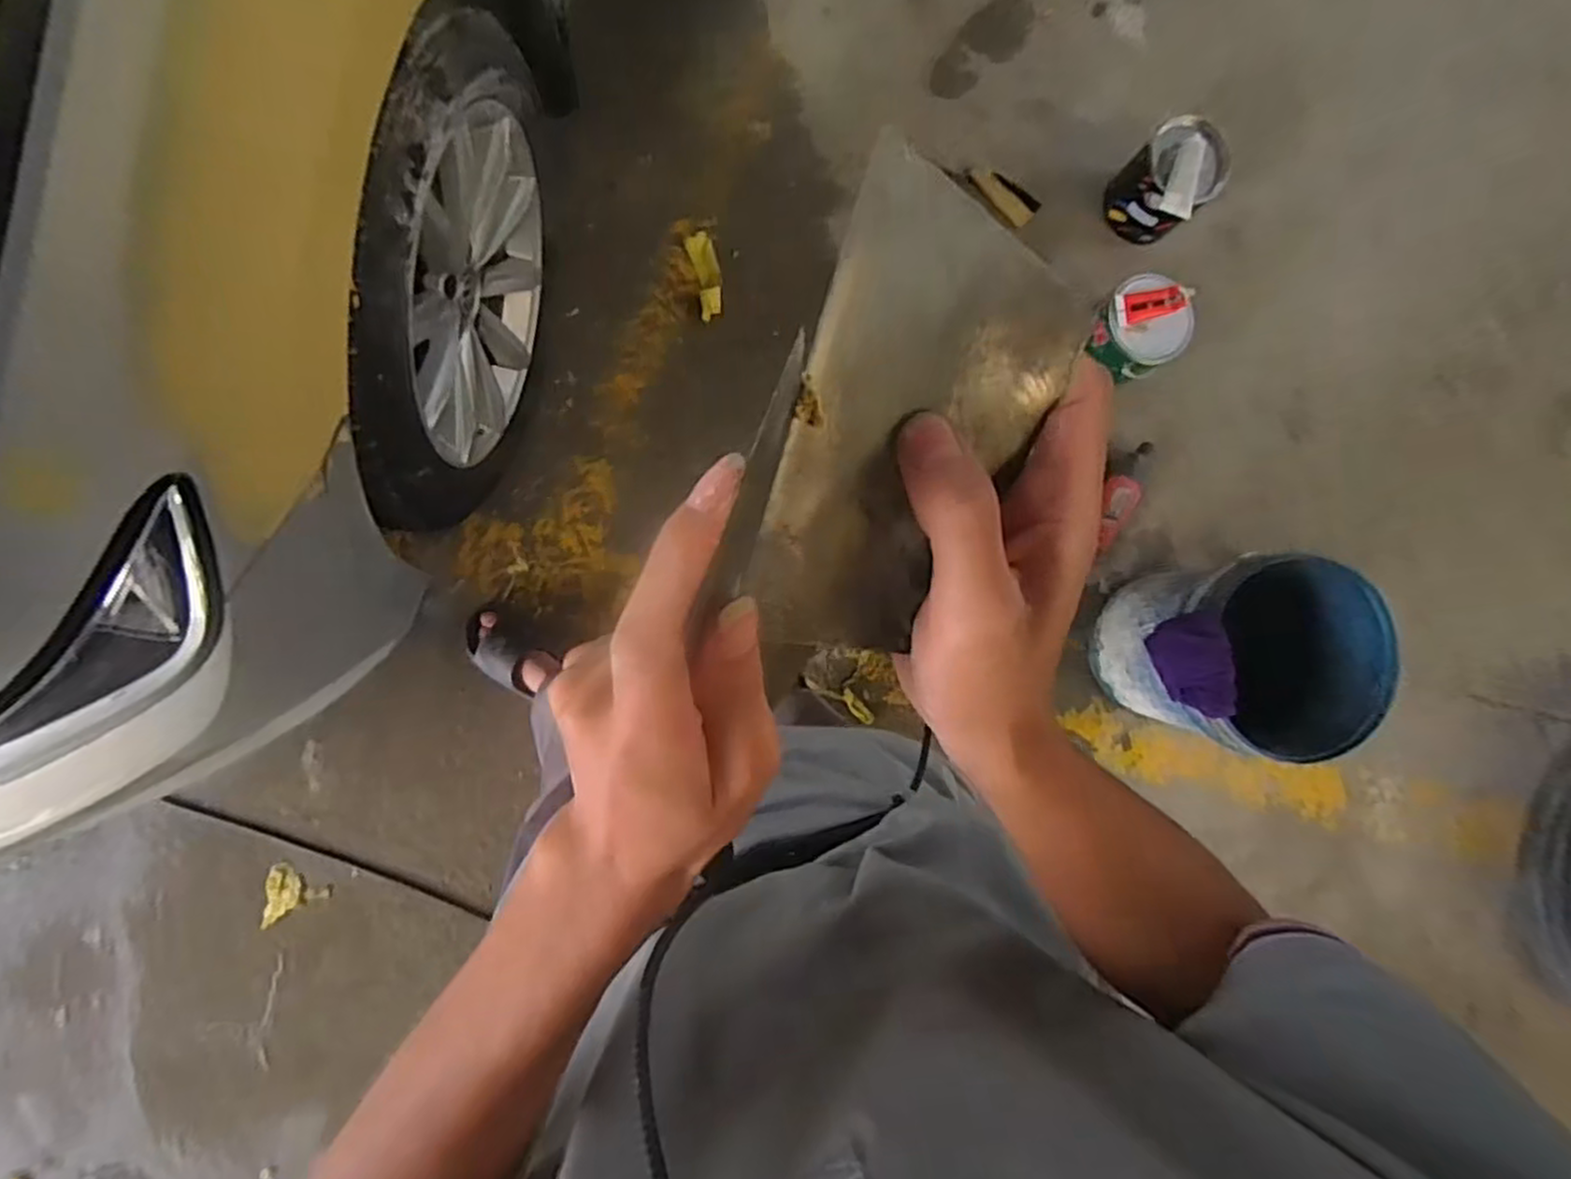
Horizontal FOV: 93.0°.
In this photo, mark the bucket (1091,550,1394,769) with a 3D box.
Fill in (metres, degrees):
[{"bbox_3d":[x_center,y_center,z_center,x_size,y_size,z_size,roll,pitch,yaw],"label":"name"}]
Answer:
[{"bbox_3d":[0.710,0.093,1.242,0.363,0.356,0.294,15,87,-6],"label":"bucket"}]

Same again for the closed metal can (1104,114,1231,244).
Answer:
[{"bbox_3d":[0.689,-0.739,1.349,0.168,0.153,0.148,-38,93,-6],"label":"closed metal can"}]

